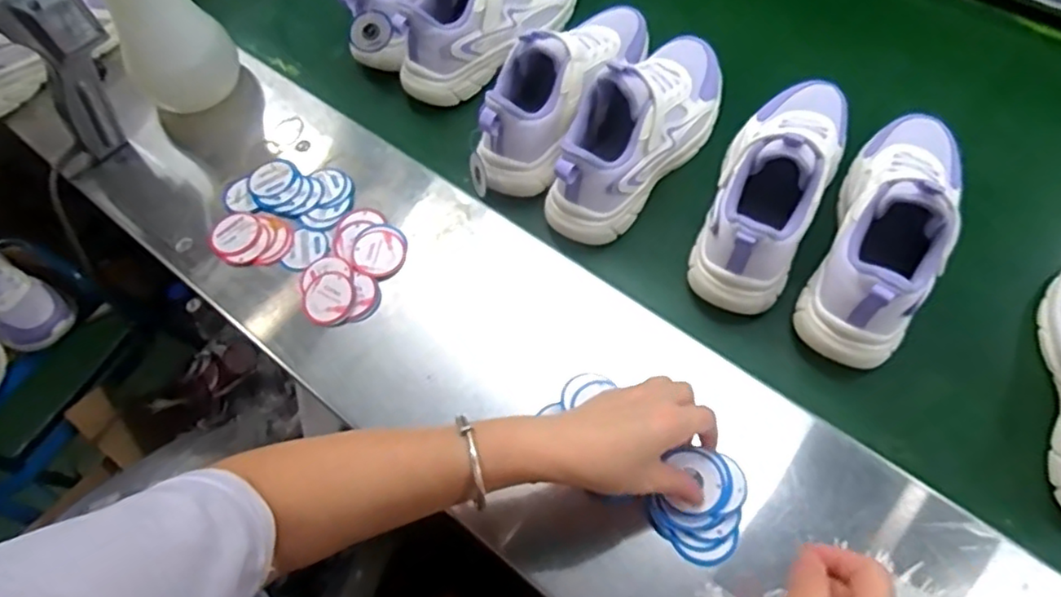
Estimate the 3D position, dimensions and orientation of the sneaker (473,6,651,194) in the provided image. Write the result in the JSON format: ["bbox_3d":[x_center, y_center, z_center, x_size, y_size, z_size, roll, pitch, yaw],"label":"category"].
[{"bbox_3d":[0.028,-0.227,0.638,0.095,0.102,0.256,30,70,16],"label":"sneaker"}]

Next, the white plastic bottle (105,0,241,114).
[{"bbox_3d":[-0.371,-0.276,0.649,0.085,0.168,0.090,-4,65,2],"label":"white plastic bottle"}]

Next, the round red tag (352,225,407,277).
[{"bbox_3d":[-0.143,-0.045,0.596,0.050,0.008,0.046,-2,65,4],"label":"round red tag"}]

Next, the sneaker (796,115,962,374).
[{"bbox_3d":[0.318,-0.067,0.541,0.101,0.120,0.245,25,69,14],"label":"sneaker"}]

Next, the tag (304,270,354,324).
[{"bbox_3d":[-0.183,-0.001,0.576,0.045,0.004,0.048,-2,69,5],"label":"tag"}]

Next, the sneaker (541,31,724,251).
[{"bbox_3d":[0.108,-0.173,0.611,0.094,0.113,0.257,37,72,18],"label":"sneaker"}]

